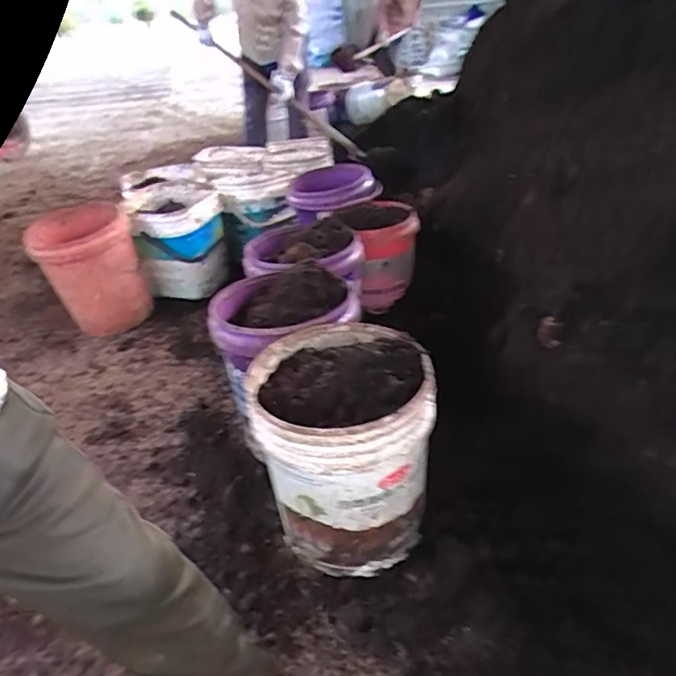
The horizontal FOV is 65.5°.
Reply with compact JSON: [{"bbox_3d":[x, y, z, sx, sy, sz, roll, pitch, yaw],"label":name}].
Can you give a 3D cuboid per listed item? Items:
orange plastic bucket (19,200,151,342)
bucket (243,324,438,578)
[{"bbox_3d":[-0.765,-0.196,1.660,0.287,0.364,0.232,-22,36,-25],"label":"orange plastic bucket"},{"bbox_3d":[0.013,0.195,0.942,0.286,0.362,0.280,-3,32,2],"label":"bucket"}]

